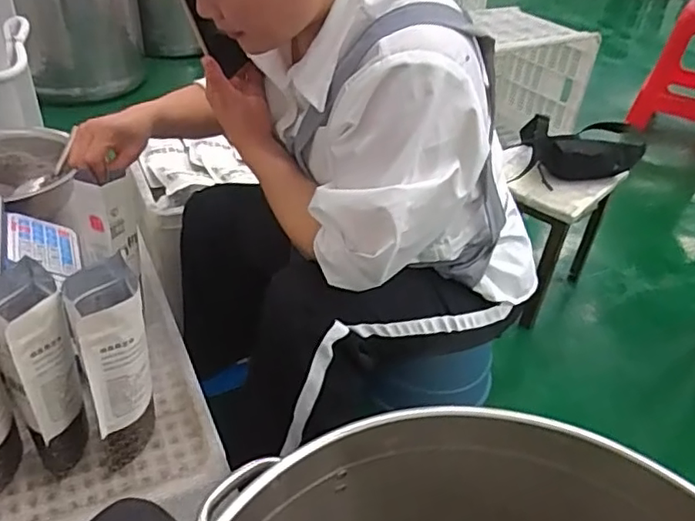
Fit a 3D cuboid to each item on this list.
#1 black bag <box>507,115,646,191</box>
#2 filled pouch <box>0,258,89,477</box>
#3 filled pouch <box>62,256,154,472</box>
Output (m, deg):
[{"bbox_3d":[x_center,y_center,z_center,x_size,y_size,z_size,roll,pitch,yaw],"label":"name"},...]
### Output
[{"bbox_3d":[0.487,-0.232,1.281,0.299,0.122,0.052,-2,38,-11],"label":"black bag"},{"bbox_3d":[-0.309,0.107,0.621,0.072,0.204,0.100,-19,45,-30],"label":"filled pouch"},{"bbox_3d":[-0.242,0.109,0.643,0.068,0.216,0.096,-13,42,-24],"label":"filled pouch"}]

